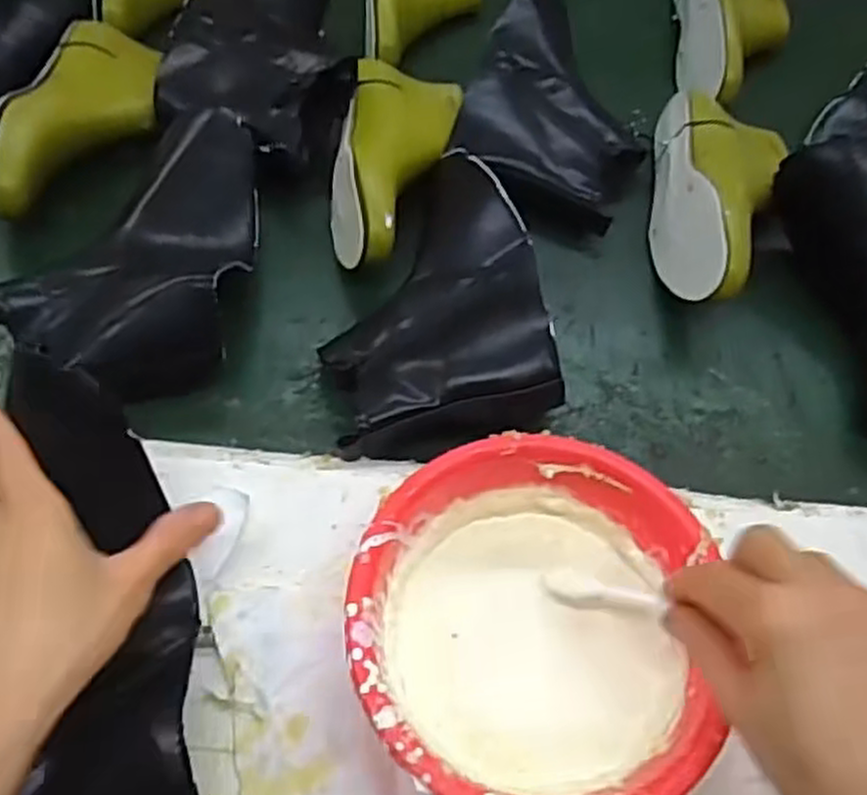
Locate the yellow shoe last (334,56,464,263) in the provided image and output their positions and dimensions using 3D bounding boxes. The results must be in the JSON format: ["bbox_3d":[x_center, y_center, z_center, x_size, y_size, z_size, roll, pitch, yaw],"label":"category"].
[{"bbox_3d":[-0.038,-0.207,0.656,0.099,0.064,0.250,10,58,2],"label":"yellow shoe last"}]

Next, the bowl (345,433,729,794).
[{"bbox_3d":[0.046,0.123,0.417,0.171,0.072,0.187,2,58,-3],"label":"bowl"}]

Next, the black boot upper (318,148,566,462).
[{"bbox_3d":[-0.004,-0.073,0.579,0.146,0.078,0.263,-5,59,-8],"label":"black boot upper"}]

